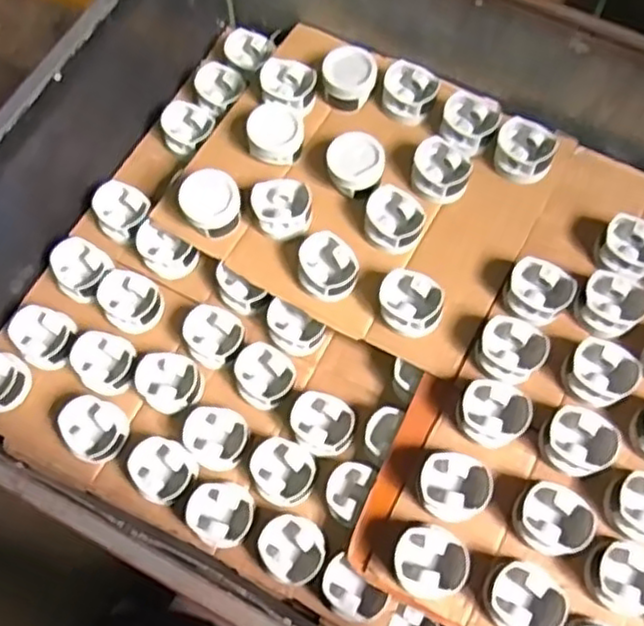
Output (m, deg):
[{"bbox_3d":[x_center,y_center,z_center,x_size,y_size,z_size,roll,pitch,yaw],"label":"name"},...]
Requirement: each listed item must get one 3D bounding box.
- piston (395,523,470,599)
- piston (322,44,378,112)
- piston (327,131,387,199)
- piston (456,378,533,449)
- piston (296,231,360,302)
[{"bbox_3d":[0.116,0.268,0.739,0.072,0.050,0.073,0,69,0],"label":"piston"},{"bbox_3d":[0.039,-0.332,0.970,0.073,0.056,0.075,4,69,2],"label":"piston"},{"bbox_3d":[0.044,-0.193,0.918,0.077,0.054,0.082,8,69,3],"label":"piston"},{"bbox_3d":[0.197,0.115,0.792,0.077,0.051,0.074,0,69,0],"label":"piston"},{"bbox_3d":[0.008,-0.055,0.872,0.078,0.045,0.077,0,69,0],"label":"piston"}]

